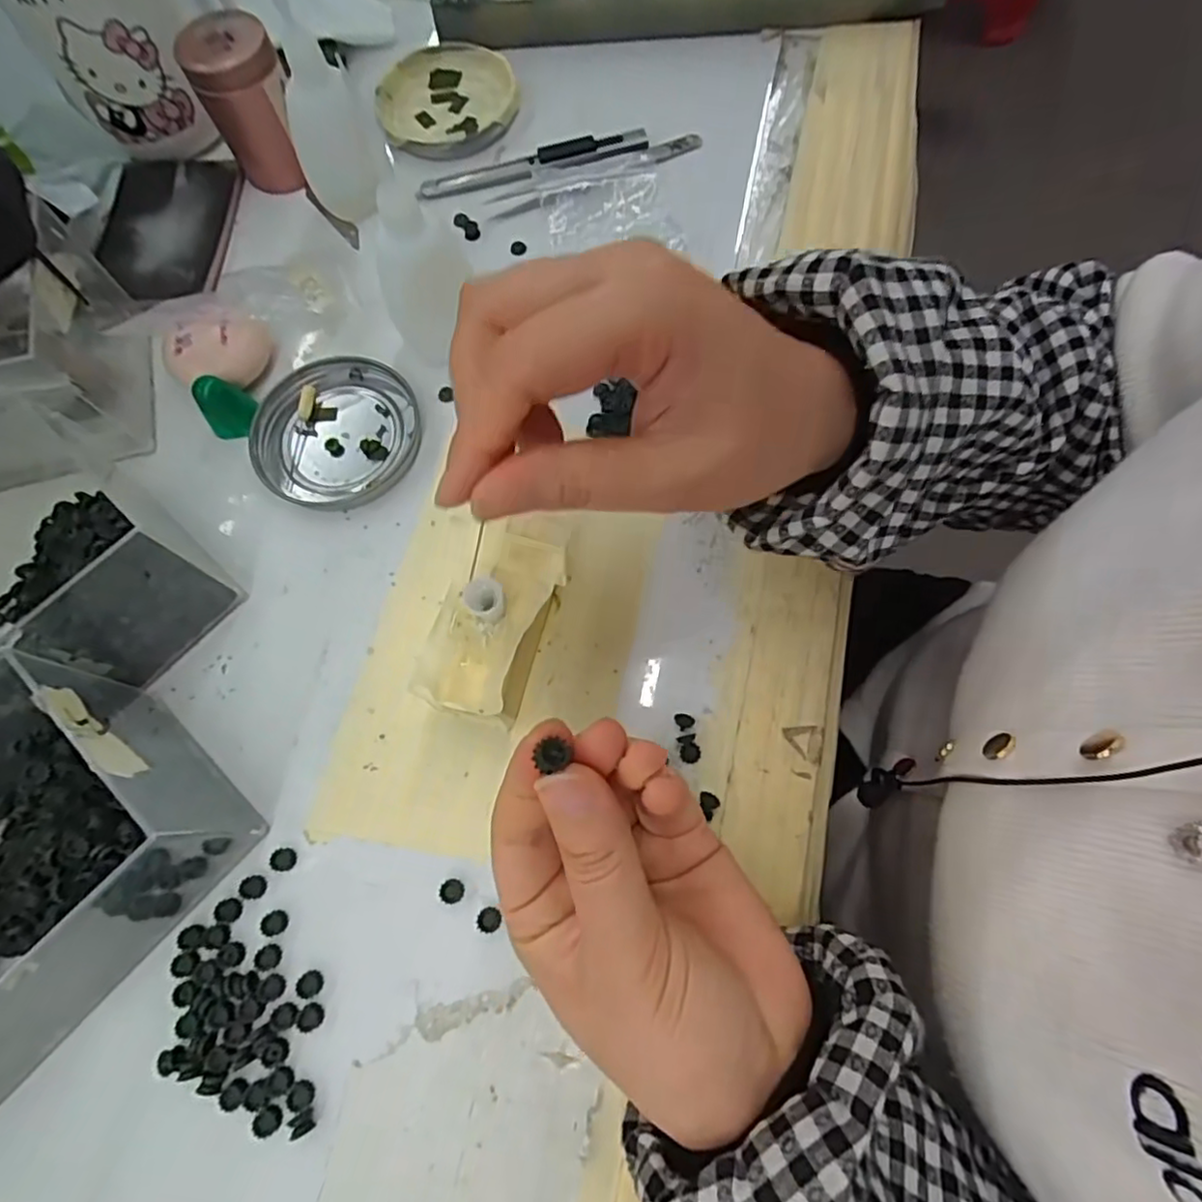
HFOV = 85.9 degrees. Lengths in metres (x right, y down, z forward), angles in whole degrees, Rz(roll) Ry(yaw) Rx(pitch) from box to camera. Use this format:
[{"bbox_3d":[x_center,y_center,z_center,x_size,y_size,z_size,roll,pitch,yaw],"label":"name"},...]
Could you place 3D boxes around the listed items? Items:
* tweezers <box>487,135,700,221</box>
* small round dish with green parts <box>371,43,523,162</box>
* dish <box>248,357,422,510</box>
[{"bbox_3d":[-0.002,-0.232,0.353,0.125,0.008,0.020,-21,73,-5],"label":"tweezers"},{"bbox_3d":[-0.089,-0.292,0.377,0.078,0.012,0.085,0,73,2],"label":"small round dish with green parts"},{"bbox_3d":[-0.127,-0.082,0.311,0.078,0.007,0.075,0,73,2],"label":"dish"}]

